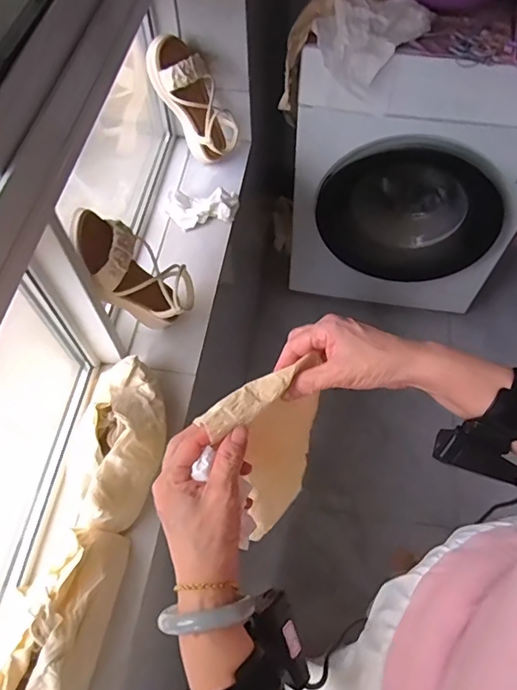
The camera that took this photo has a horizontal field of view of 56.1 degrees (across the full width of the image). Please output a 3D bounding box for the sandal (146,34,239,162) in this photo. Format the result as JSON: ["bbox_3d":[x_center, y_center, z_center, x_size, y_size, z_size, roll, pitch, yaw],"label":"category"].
[{"bbox_3d":[-0.129,-0.489,0.969,0.098,0.244,0.104,4,55,34],"label":"sandal"}]

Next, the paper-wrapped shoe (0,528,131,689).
[{"bbox_3d":[-0.237,0.362,0.589,0.084,0.091,0.271,13,60,10],"label":"paper-wrapped shoe"}]

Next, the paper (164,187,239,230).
[{"bbox_3d":[-0.114,-0.281,0.978,0.147,0.051,0.077,-1,58,2],"label":"paper"}]

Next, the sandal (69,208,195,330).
[{"bbox_3d":[-0.195,-0.110,0.750,0.084,0.232,0.119,-6,52,37],"label":"sandal"}]

